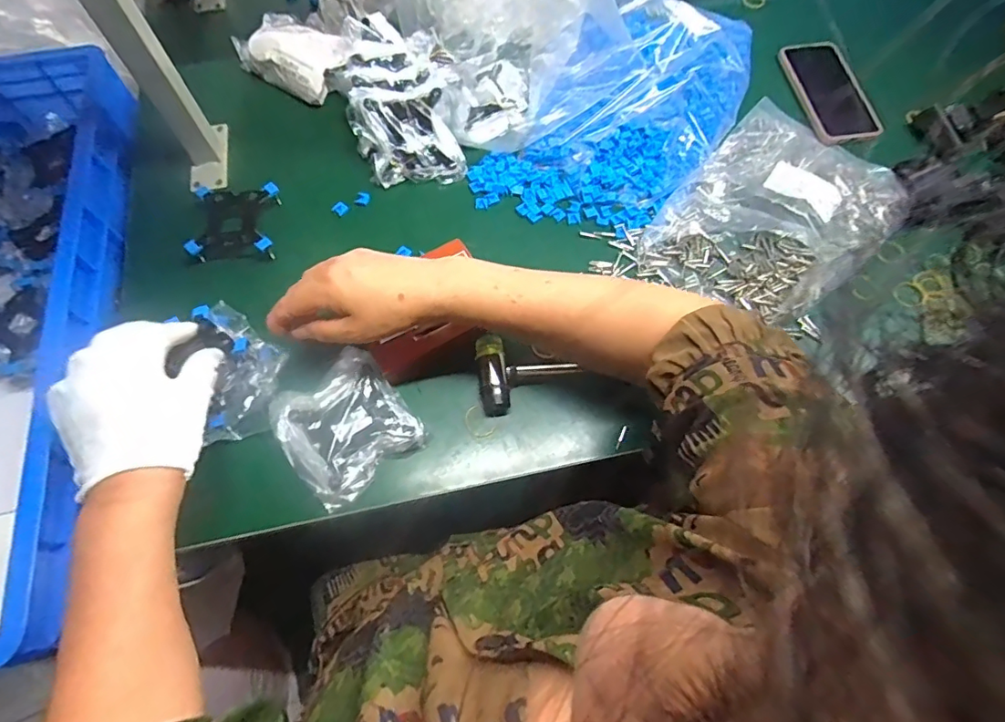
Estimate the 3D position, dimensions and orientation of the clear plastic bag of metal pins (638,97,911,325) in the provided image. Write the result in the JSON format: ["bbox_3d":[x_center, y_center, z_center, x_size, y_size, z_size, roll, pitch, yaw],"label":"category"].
[{"bbox_3d":[0.310,-0.173,0.568,0.203,0.064,0.296,40,72,14],"label":"clear plastic bag of metal pins"}]

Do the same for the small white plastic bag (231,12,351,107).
[{"bbox_3d":[-0.263,-0.398,0.658,0.152,0.033,0.102,27,69,9],"label":"small white plastic bag"}]

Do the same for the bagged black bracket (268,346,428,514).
[{"bbox_3d":[-0.146,0.060,0.479,0.109,0.028,0.113,-36,73,-15],"label":"bagged black bracket"}]

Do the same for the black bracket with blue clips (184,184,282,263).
[{"bbox_3d":[-0.294,-0.154,0.566,0.089,0.028,0.092,-3,68,-3],"label":"black bracket with blue clips"}]

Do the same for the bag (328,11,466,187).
[{"bbox_3d":[-0.135,-0.310,0.608,0.113,0.065,0.227,-28,71,-13],"label":"bag"}]

